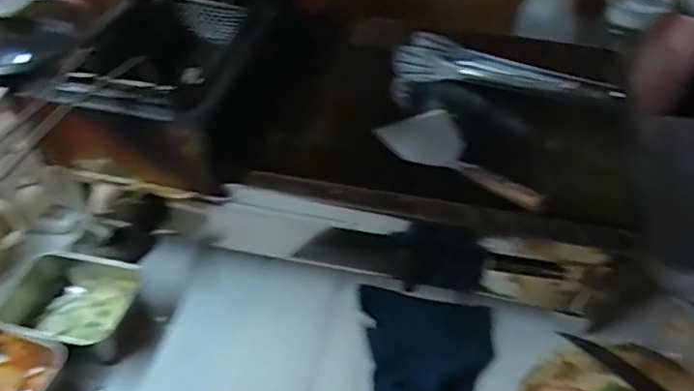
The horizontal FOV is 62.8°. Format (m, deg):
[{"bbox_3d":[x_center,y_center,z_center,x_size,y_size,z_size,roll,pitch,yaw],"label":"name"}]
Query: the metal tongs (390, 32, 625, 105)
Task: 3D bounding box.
[{"bbox_3d":[0.192,-0.149,0.719,0.264,0.055,0.069,9,46,6],"label":"metal tongs"}]

